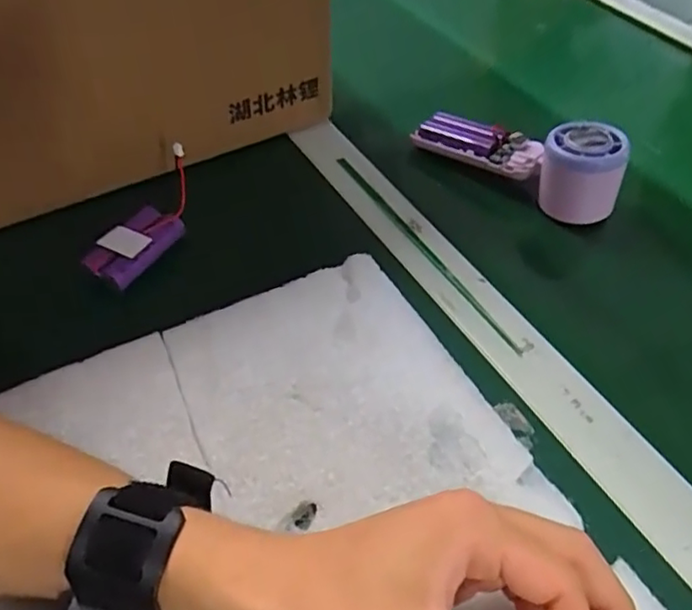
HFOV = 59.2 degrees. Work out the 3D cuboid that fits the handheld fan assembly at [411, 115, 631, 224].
[{"bbox_3d":[0.132,-0.120,0.467,0.161,0.057,0.049,30,53,22],"label":"handheld fan assembly"}]

